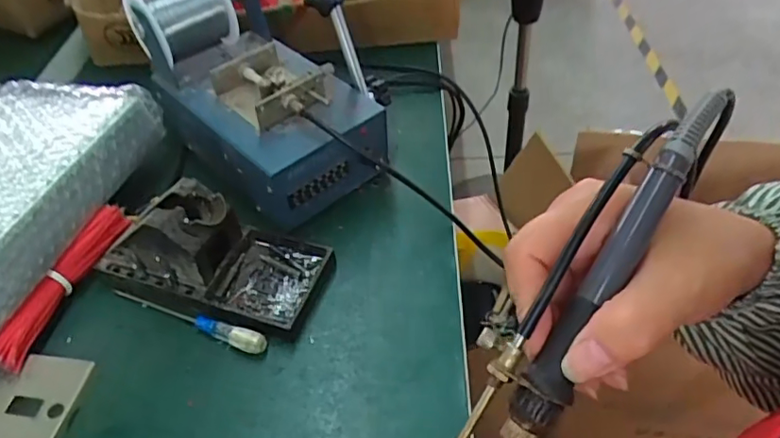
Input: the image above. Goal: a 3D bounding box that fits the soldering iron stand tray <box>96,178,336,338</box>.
[{"bbox_3d":[-0.129,0.019,0.391,0.155,0.069,0.082,14,49,14],"label":"soldering iron stand tray"}]

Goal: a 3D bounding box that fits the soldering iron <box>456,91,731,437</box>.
[{"bbox_3d":[0.067,0.037,0.209,0.027,0.020,0.202,30,91,23],"label":"soldering iron"}]

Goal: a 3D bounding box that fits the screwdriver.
[{"bbox_3d":[-0.141,0.067,0.382,0.125,0.011,0.013,18,49,14],"label":"screwdriver"}]

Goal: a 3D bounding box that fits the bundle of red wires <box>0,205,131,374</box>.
[{"bbox_3d":[-0.228,0.046,0.390,0.020,0.025,0.132,12,48,9],"label":"bundle of red wires"}]

